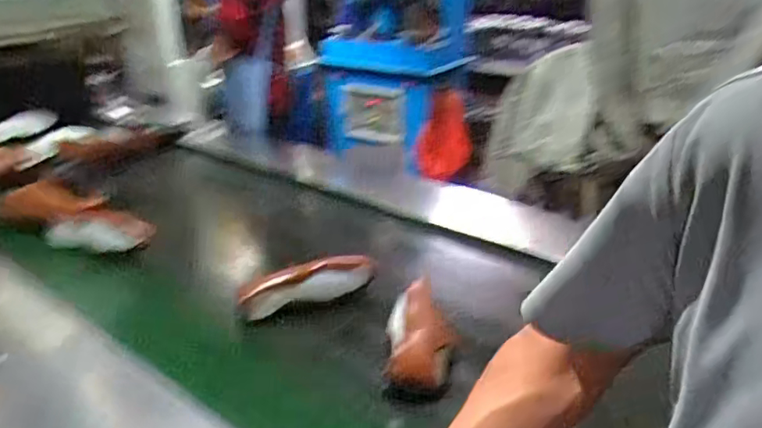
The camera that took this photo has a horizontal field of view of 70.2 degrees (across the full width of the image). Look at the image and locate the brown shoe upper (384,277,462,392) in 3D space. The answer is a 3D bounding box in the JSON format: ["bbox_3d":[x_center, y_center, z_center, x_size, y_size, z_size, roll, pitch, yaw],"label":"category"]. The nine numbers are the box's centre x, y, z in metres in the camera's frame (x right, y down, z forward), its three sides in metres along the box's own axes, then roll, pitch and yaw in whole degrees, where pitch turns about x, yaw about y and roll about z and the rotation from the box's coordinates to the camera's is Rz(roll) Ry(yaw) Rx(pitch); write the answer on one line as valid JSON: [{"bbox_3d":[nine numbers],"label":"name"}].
[{"bbox_3d":[0.074,0.195,0.986,0.114,0.079,0.233,1,39,3],"label":"brown shoe upper"}]

